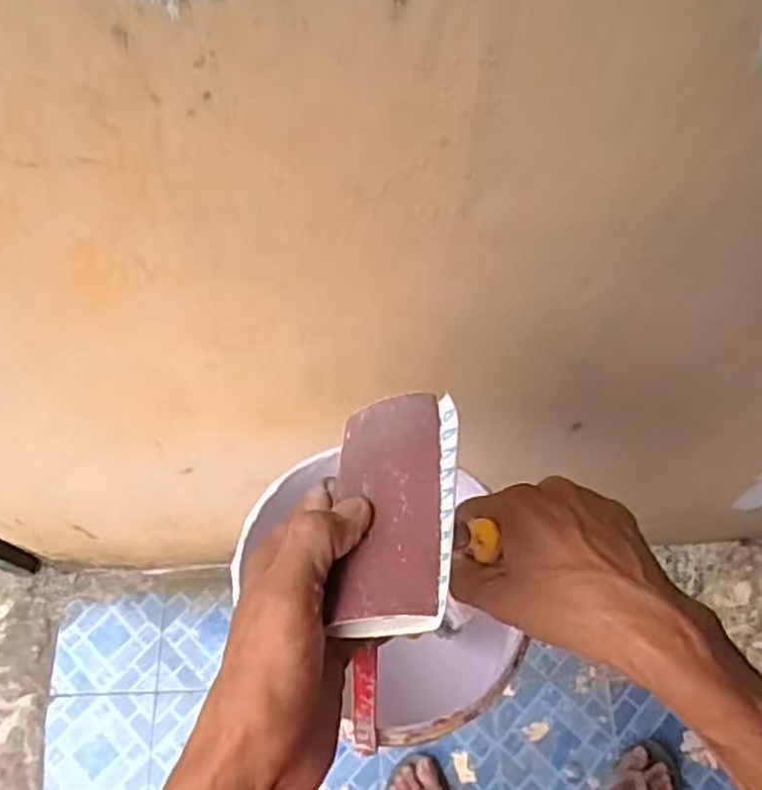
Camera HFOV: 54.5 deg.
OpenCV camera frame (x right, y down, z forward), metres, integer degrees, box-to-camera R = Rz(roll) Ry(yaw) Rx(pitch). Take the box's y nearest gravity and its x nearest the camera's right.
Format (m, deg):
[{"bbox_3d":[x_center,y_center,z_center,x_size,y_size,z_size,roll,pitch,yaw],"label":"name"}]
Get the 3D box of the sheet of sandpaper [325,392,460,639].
[{"bbox_3d":[0.003,0.046,0.303,0.058,0.009,0.101,-12,52,28],"label":"sheet of sandpaper"}]

